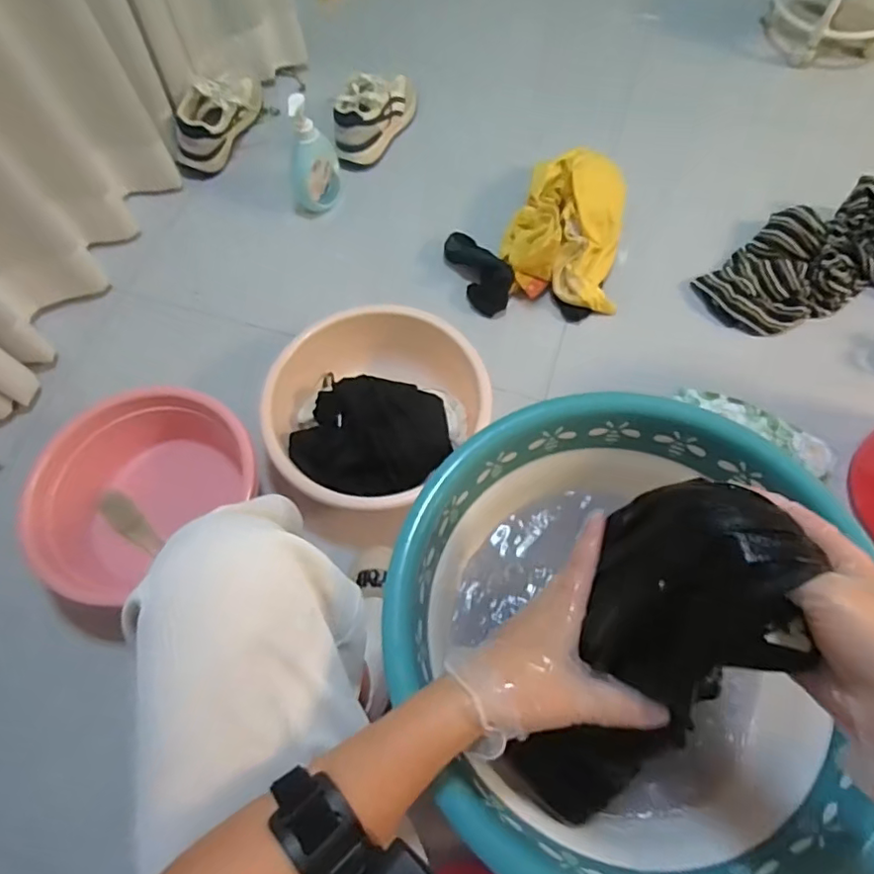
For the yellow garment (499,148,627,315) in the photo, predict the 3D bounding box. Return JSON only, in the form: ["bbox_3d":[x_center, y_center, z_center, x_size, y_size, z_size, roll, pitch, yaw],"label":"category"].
[{"bbox_3d":[0.227,-0.380,1.002,0.196,0.100,0.289,7,65,6],"label":"yellow garment"}]

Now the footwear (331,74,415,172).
[{"bbox_3d":[-0.135,-0.665,1.170,0.079,0.124,0.216,32,70,16],"label":"footwear"}]

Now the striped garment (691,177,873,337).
[{"bbox_3d":[0.696,-0.308,0.968,0.469,0.094,0.239,-1,65,2],"label":"striped garment"}]

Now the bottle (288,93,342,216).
[{"bbox_3d":[-0.233,-0.518,1.053,0.091,0.241,0.047,-14,65,-4],"label":"bottle"}]

